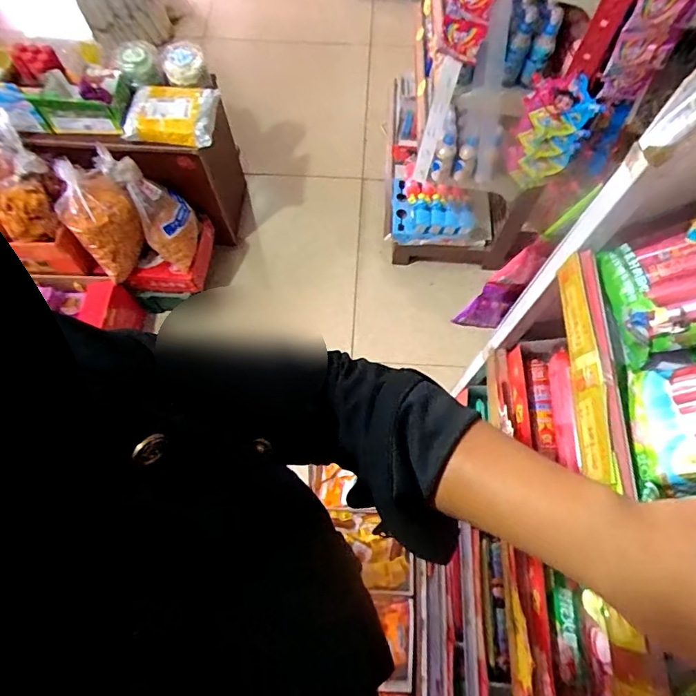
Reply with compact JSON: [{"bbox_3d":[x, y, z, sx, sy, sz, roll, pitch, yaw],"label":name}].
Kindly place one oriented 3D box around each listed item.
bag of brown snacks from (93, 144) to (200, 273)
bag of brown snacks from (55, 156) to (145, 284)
[{"bbox_3d":[-0.608,-0.449,1.497,0.179,0.420,0.113,-44,34,-15],"label":"bag of brown snacks"},{"bbox_3d":[-0.762,-0.400,1.468,0.194,0.284,0.213,-42,74,-15],"label":"bag of brown snacks"}]

